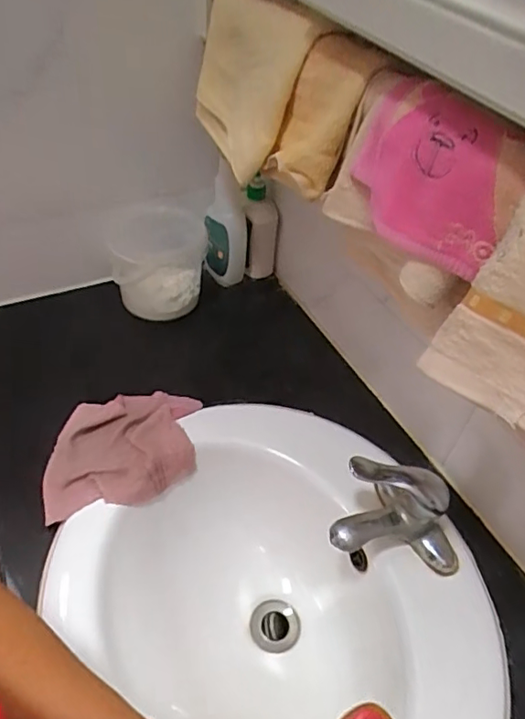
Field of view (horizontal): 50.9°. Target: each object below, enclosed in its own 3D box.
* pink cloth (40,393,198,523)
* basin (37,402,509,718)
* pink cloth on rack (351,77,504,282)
[{"bbox_3d":[-0.170,0.117,0.685,0.183,0.044,0.173,-4,46,-10],"label":"pink cloth"},{"bbox_3d":[0.016,0.294,0.622,0.407,0.154,0.467,-33,57,-32],"label":"basin"},{"bbox_3d":[0.126,-0.142,0.431,0.046,0.101,0.157,-11,48,-16],"label":"pink cloth on rack"}]

